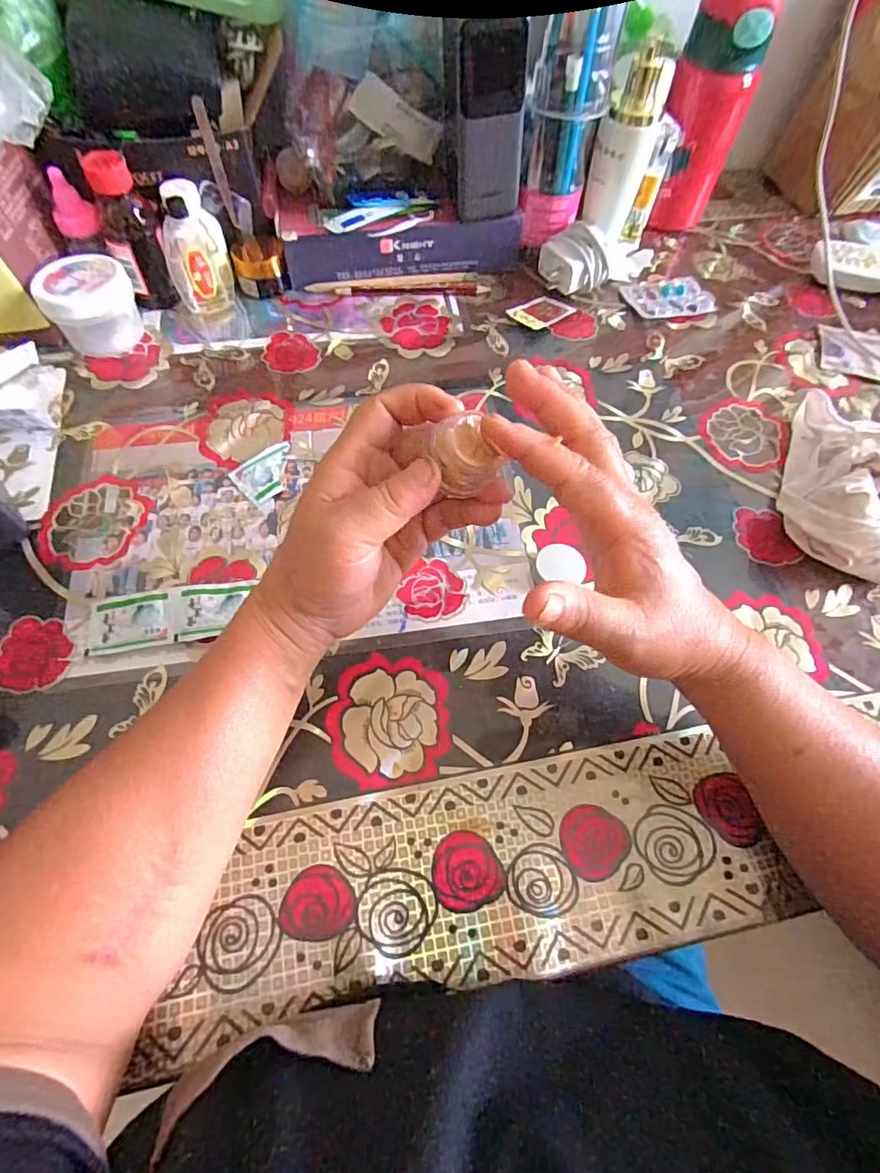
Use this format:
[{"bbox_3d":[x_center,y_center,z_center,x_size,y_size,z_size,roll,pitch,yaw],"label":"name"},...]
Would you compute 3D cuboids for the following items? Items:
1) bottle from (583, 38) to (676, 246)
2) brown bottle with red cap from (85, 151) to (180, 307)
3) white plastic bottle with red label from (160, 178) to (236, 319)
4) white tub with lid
[{"bbox_3d":[0.162,-0.380,0.485,0.050,0.141,0.050,18,63,7],"label":"bottle"},{"bbox_3d":[-0.247,-0.280,0.438,0.042,0.106,0.039,-24,66,-14],"label":"brown bottle with red cap"},{"bbox_3d":[-0.203,-0.279,0.451,0.047,0.088,0.040,-18,65,-11],"label":"white plastic bottle with red label"},{"bbox_3d":[-0.280,-0.227,0.439,0.066,0.054,0.060,1,63,-2],"label":"white tub with lid"}]

